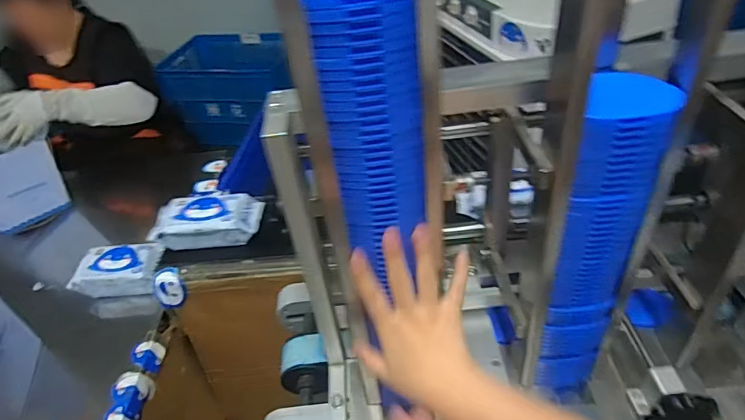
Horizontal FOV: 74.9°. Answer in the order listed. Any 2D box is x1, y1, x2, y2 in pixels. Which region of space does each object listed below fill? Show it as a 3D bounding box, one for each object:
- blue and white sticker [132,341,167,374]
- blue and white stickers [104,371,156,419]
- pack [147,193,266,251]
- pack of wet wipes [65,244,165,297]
[{"bbox_3d":[-0.455,0.296,0.988,0.042,0.049,0.070,2,40,10],"label":"blue and white sticker"},{"bbox_3d":[-0.461,0.363,0.920,0.047,0.058,0.120,-4,40,3],"label":"blue and white stickers"},{"bbox_3d":[-0.356,0.021,1.062,0.236,0.066,0.121,-4,40,3],"label":"pack"},{"bbox_3d":[-0.586,0.131,1.128,0.209,0.079,0.119,-5,40,2],"label":"pack of wet wipes"}]

